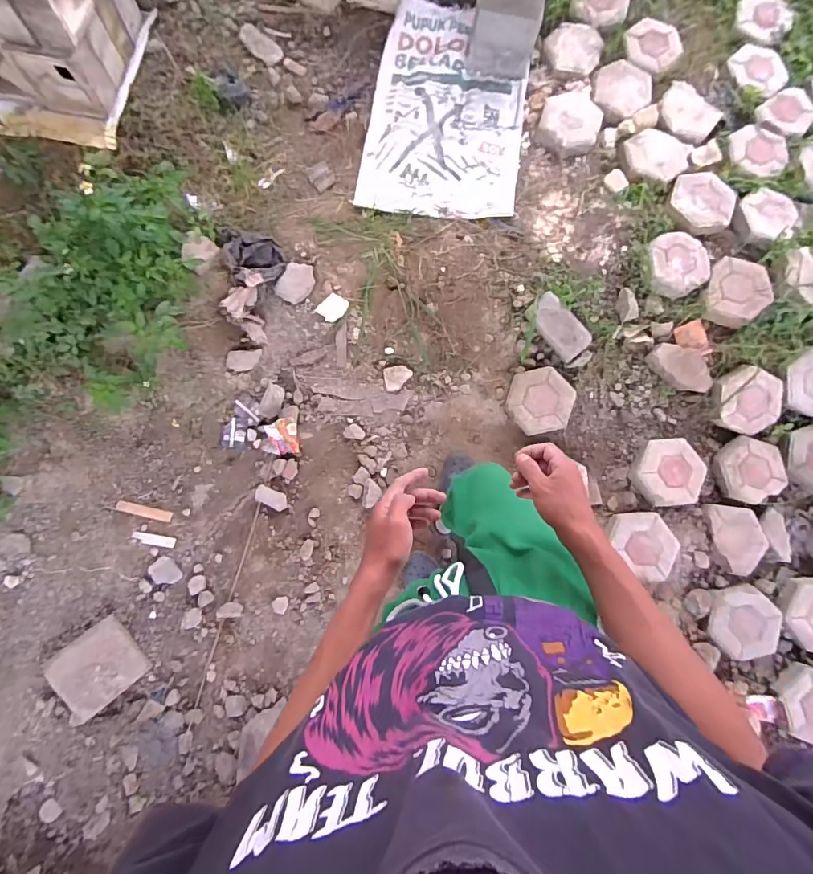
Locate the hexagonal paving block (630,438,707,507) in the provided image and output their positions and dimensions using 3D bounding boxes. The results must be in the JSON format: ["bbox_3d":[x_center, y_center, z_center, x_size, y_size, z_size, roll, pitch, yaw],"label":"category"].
[{"bbox_3d":[0.794,0.105,1.405,0.210,0.045,0.204,-4,85,1],"label":"hexagonal paving block"}]

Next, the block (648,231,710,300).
[{"bbox_3d":[0.853,-0.550,1.458,0.196,0.043,0.201,-16,80,-2],"label":"block"}]

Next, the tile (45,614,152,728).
[{"bbox_3d":[-0.870,0.648,1.302,0.210,0.034,0.195,-37,79,-25],"label":"tile"}]

